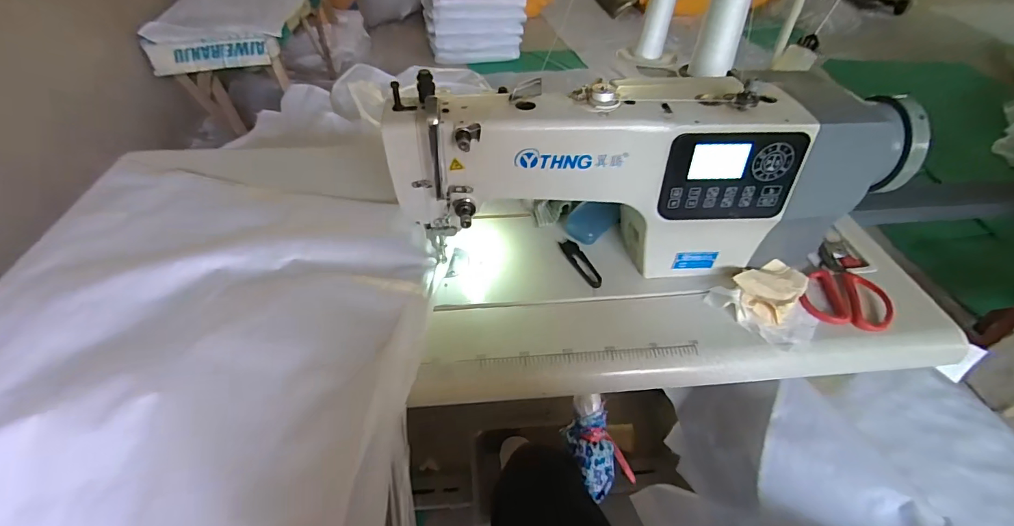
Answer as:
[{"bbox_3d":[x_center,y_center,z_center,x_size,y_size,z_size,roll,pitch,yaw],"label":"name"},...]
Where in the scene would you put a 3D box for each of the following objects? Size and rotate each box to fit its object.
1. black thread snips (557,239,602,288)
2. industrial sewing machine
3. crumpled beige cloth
[{"bbox_3d":[0.101,-0.003,0.636,0.024,0.008,0.102,-14,47,-15],"label":"black thread snips"},{"bbox_3d":[0.165,-0.111,0.580,0.593,0.239,0.167,-3,45,-4],"label":"industrial sewing machine"},{"bbox_3d":[0.343,0.032,0.593,0.105,0.024,0.070,-29,52,-26],"label":"crumpled beige cloth"}]

